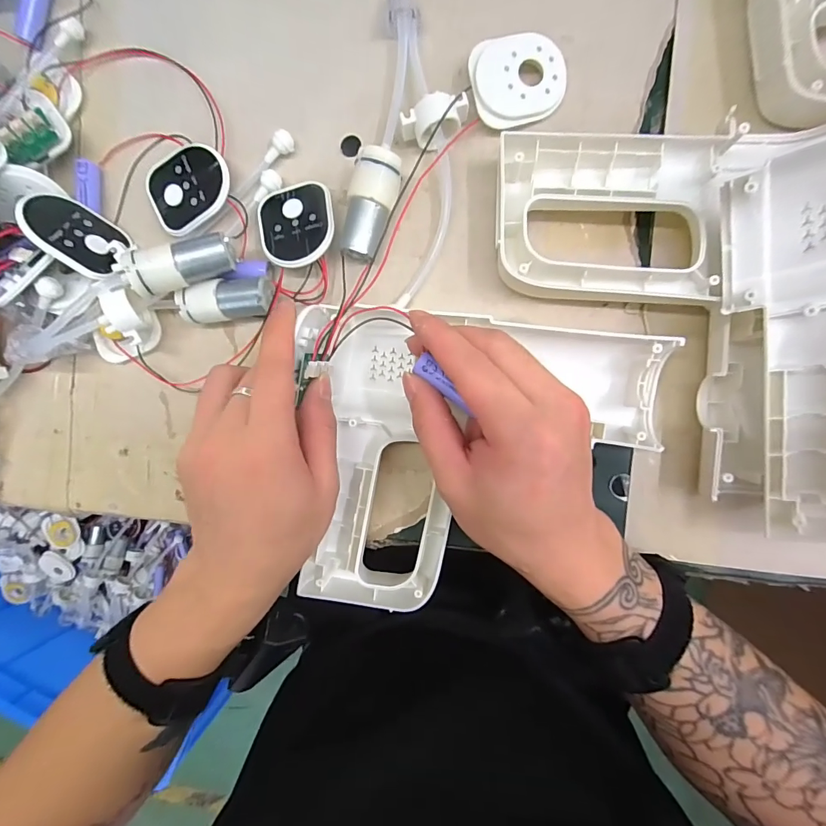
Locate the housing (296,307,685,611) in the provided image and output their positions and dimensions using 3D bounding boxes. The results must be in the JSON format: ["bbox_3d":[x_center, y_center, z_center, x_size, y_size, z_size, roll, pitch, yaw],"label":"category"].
[{"bbox_3d":[0.038,0.034,0.252,0.202,0.052,0.182,6,93,7],"label":"housing"}]

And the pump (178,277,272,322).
[{"bbox_3d":[-0.118,-0.073,0.277,0.059,0.027,0.024,-4,92,7],"label":"pump"}]

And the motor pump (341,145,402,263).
[{"bbox_3d":[-0.024,-0.126,0.263,0.029,0.027,0.064,15,94,6],"label":"motor pump"}]

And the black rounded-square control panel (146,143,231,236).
[{"bbox_3d":[-0.148,-0.149,0.282,0.058,0.015,0.055,-37,88,7],"label":"black rounded-square control panel"}]

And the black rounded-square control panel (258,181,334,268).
[{"bbox_3d":[-0.074,-0.120,0.270,0.048,0.004,0.060,-17,72,7],"label":"black rounded-square control panel"}]

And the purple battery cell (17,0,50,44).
[{"bbox_3d":[-0.259,-0.281,0.291,0.012,0.015,0.049,22,95,5],"label":"purple battery cell"}]

